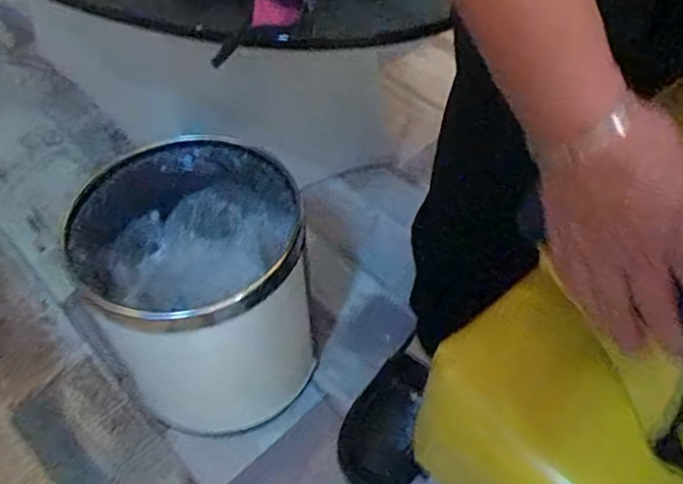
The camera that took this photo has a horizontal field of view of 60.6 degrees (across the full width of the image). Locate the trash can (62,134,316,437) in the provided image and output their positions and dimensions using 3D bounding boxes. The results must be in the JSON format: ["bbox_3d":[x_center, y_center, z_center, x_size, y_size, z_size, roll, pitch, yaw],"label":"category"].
[{"bbox_3d":[-0.148,0.060,0.673,0.215,0.271,0.217,-1,51,1],"label":"trash can"}]

